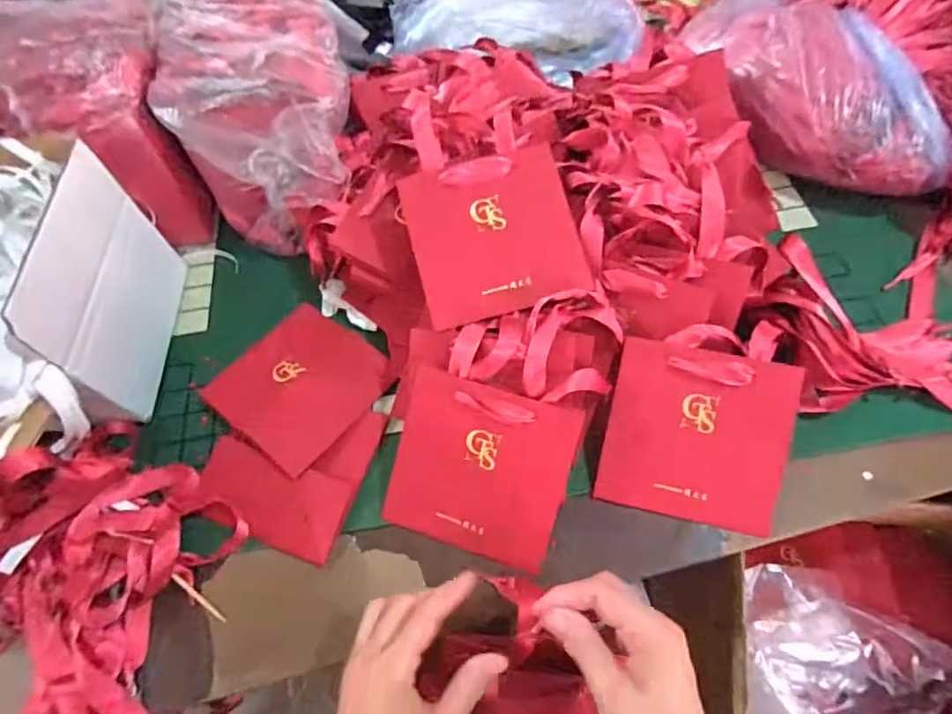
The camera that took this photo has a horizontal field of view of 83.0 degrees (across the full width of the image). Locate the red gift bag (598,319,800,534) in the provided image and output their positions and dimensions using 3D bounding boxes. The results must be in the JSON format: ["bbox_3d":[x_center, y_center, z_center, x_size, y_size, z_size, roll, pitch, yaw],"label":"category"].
[{"bbox_3d":[0.185,0.053,0.448,0.141,0.013,0.161,11,91,11],"label":"red gift bag"}]

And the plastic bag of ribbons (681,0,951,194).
[{"bbox_3d":[0.362,-0.283,0.580,0.139,0.130,0.290,-22,63,-8],"label":"plastic bag of ribbons"}]

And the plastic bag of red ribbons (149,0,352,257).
[{"bbox_3d":[-0.227,-0.286,0.586,0.174,0.172,0.308,-15,62,-4],"label":"plastic bag of red ribbons"}]

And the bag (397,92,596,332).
[{"bbox_3d":[0.010,-0.134,0.471,0.142,0.012,0.197,-14,82,-5],"label":"bag"}]

